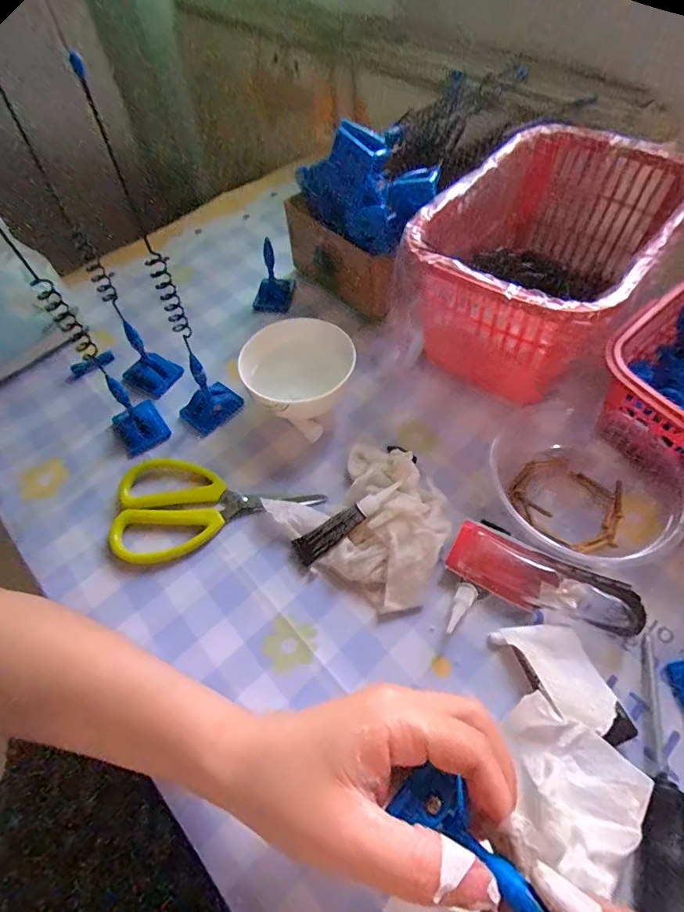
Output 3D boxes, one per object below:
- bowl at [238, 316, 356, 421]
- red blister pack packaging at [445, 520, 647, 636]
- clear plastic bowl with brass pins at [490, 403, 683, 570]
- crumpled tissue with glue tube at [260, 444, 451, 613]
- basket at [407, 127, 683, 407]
[{"bbox_3d":[-0.032,-0.063,0.366,0.077,0.055,0.075,-2,57,3],"label":"bowl"},{"bbox_3d":[0.125,0.078,0.285,0.114,0.015,0.040,23,61,18],"label":"red blister pack packaging"},{"bbox_3d":[0.162,0.010,0.314,0.105,0.038,0.110,-11,57,-3],"label":"clear plastic bowl with brass pins"},{"bbox_3d":[0.022,0.040,0.313,0.112,0.026,0.093,38,67,25],"label":"crumpled tissue with glue tube"},{"bbox_3d":[0.161,-0.152,0.376,0.147,0.111,0.222,34,65,23],"label":"basket"}]

